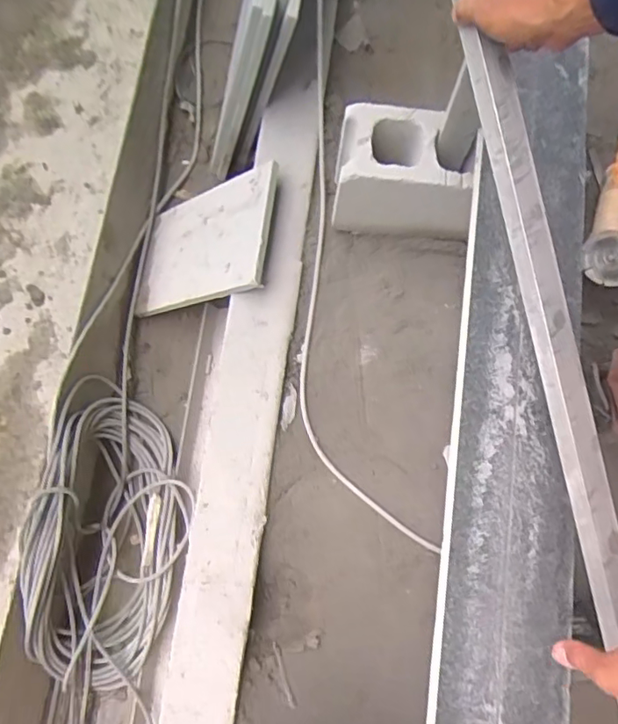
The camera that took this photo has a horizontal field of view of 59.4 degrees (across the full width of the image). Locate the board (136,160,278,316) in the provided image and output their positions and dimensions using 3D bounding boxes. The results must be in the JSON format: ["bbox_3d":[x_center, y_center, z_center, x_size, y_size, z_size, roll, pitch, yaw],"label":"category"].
[{"bbox_3d":[-0.220,-0.235,1.107,0.400,0.033,0.245,-7,72,43],"label":"board"}]

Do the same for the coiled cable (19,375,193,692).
[{"bbox_3d":[-0.374,0.328,1.047,0.249,0.206,0.580,8,77,1],"label":"coiled cable"}]

